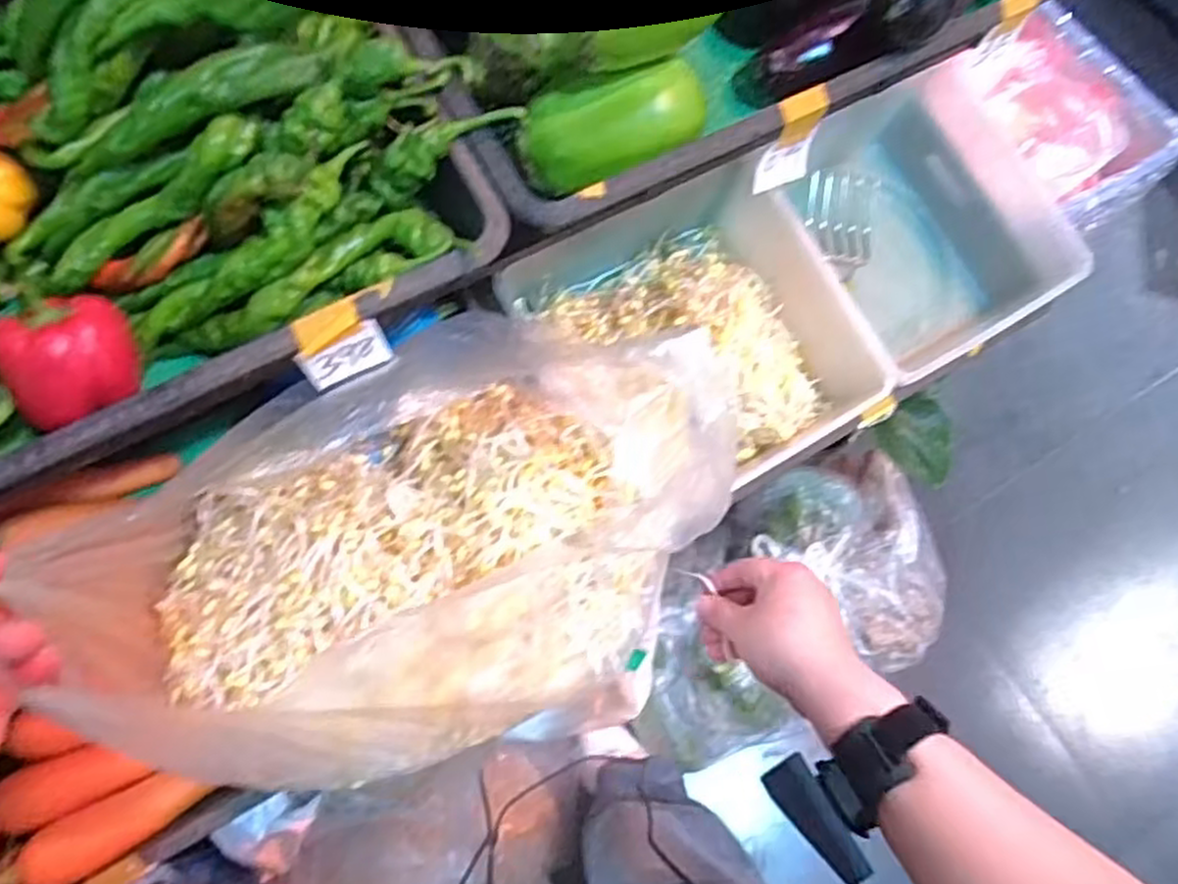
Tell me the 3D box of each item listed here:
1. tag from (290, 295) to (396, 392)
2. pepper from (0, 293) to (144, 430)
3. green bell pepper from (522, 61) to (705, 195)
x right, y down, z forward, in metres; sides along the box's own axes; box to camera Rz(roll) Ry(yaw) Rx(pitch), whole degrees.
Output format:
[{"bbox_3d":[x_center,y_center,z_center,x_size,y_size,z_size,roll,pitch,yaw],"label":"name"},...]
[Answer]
[{"bbox_3d":[-0.172,-0.068,0.522,0.059,0.066,0.018,-30,73,-14],"label":"tag"},{"bbox_3d":[-0.325,-0.053,0.470,0.066,0.059,0.080,40,72,12],"label":"pepper"},{"bbox_3d":[0.020,-0.240,0.577,0.142,0.055,0.056,-16,70,-9],"label":"green bell pepper"}]

